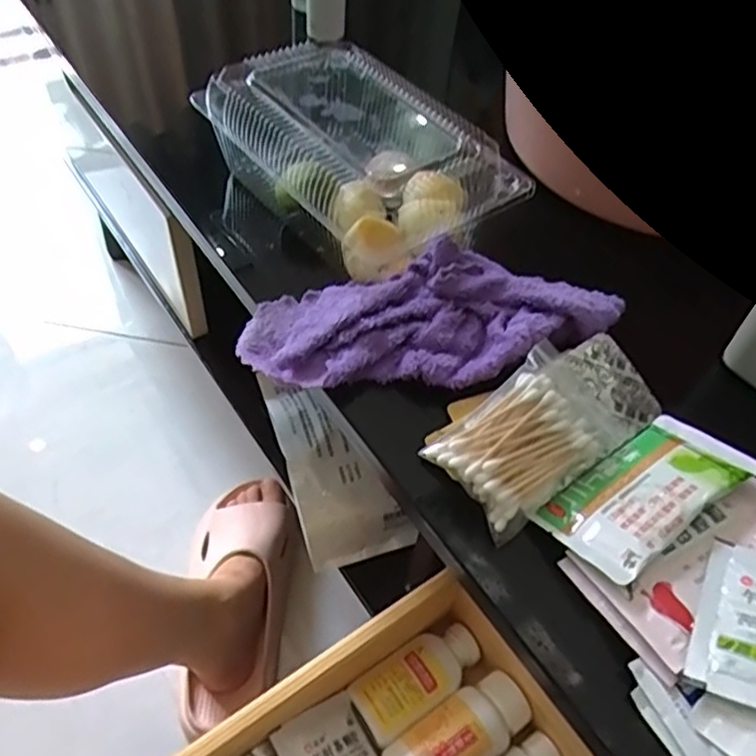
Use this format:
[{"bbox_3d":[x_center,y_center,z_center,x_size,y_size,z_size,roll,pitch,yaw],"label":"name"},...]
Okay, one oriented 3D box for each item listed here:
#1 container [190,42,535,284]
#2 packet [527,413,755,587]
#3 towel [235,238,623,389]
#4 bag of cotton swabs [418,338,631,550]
[{"bbox_3d":[-0.013,-0.156,0.448,0.122,0.057,0.198,-32,62,-26],"label":"container"},{"bbox_3d":[0.136,0.056,0.335,0.107,0.009,0.057,-31,37,-21],"label":"packet"},{"bbox_3d":[0.037,-0.031,0.397,0.235,0.049,0.085,-4,53,-9],"label":"towel"},{"bbox_3d":[0.080,0.031,0.345,0.101,0.018,0.063,-36,88,-27],"label":"bag of cotton swabs"}]

